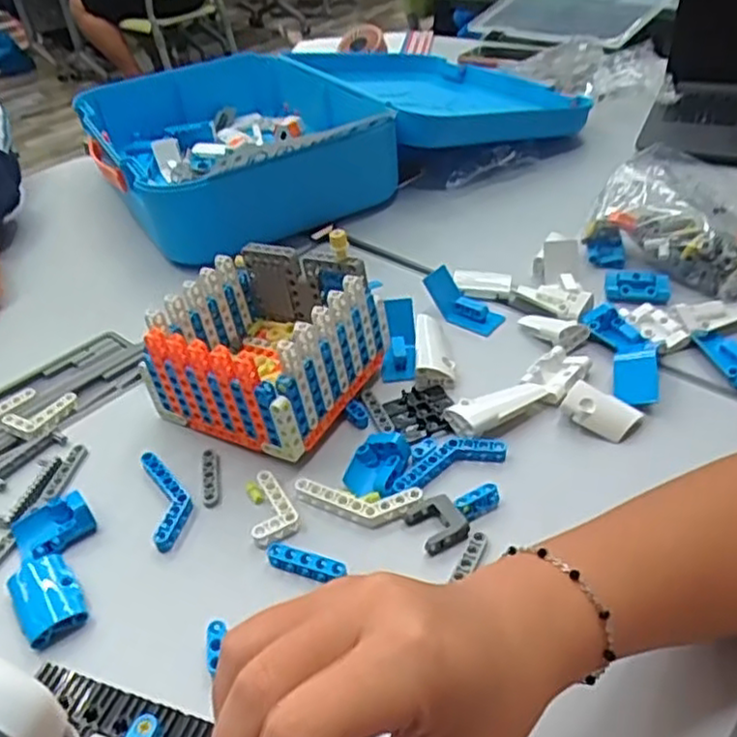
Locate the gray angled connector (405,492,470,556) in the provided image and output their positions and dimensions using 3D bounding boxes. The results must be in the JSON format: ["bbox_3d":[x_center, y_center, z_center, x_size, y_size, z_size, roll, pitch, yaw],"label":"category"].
[{"bbox_3d":[0.041,0.092,0.427,0.032,0.010,0.034,-25,42,-23],"label":"gray angled connector"}]

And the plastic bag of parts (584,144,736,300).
[{"bbox_3d":[0.300,-0.137,0.655,0.154,0.072,0.164,26,47,32],"label":"plastic bag of parts"}]

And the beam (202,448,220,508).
[{"bbox_3d":[-0.107,0.073,0.474,0.011,0.007,0.051,-11,38,-6],"label":"beam"}]

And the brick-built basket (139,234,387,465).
[{"bbox_3d":[-0.075,-0.015,0.517,0.136,0.097,0.128,18,43,25],"label":"brick-built basket"}]

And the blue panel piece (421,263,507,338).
[{"bbox_3d":[0.079,-0.055,0.598,0.072,0.023,0.028,42,46,11],"label":"blue panel piece"}]

